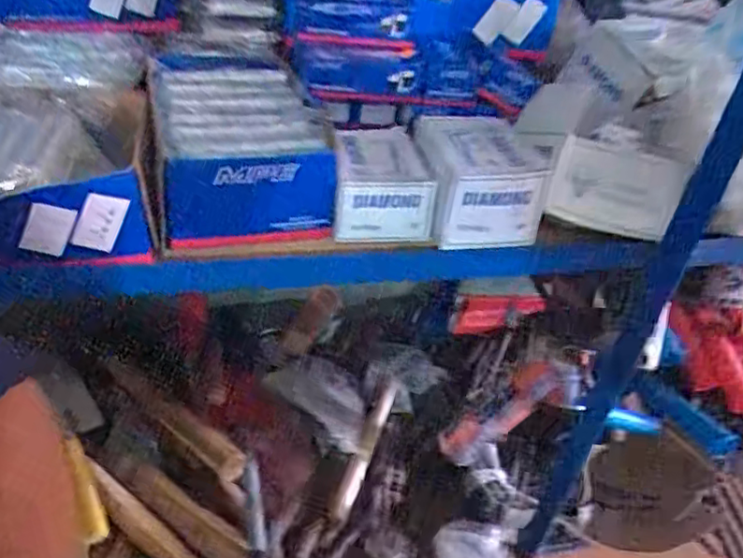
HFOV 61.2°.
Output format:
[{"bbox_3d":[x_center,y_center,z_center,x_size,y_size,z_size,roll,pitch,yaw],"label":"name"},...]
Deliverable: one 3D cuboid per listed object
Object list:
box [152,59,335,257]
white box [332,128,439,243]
[{"bbox_3d":[-0.129,-0.137,0.603,0.143,0.078,0.261,-5,40,-16],"label":"box"},{"bbox_3d":[0.007,-0.091,0.586,0.087,0.054,0.117,3,38,-7],"label":"white box"}]

